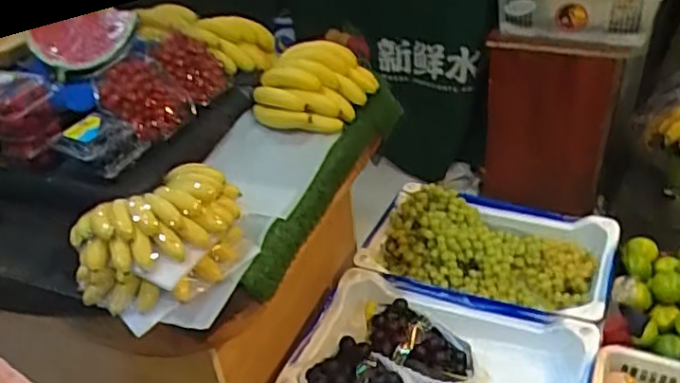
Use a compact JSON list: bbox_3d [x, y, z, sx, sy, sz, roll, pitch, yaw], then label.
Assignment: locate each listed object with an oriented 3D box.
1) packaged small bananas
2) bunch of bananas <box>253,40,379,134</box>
[{"bbox_3d":[-0.237,0.060,0.888,0.118,0.136,0.225,24,46,34],"label":"packaged small bananas"},{"bbox_3d":[-0.048,-0.201,1.215,0.248,0.129,0.159,-22,40,-21],"label":"bunch of bananas"}]

